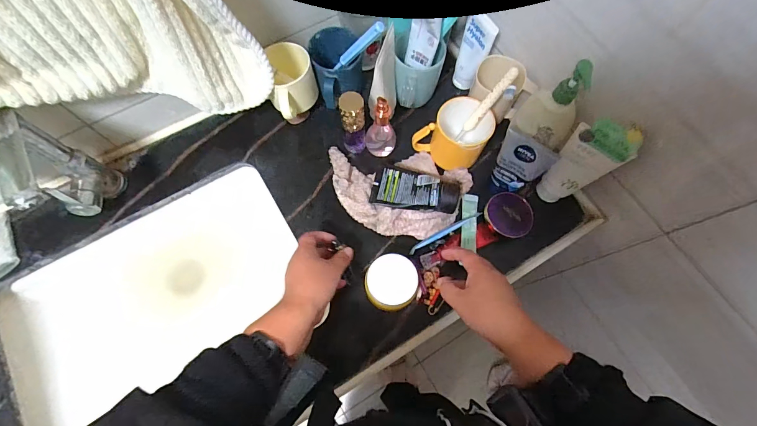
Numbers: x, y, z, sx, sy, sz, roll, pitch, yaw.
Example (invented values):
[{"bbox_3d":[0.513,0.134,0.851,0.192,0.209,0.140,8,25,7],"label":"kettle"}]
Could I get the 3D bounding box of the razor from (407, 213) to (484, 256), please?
[{"bbox_3d":[0.101,0.027,0.544,0.131,0.017,0.013,-30,74,-10],"label":"razor"}]

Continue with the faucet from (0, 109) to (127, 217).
[{"bbox_3d":[-0.413,-0.031,0.480,0.044,0.191,0.122,-23,72,-8],"label":"faucet"}]

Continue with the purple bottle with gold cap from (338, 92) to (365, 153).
[{"bbox_3d":[-0.038,-0.135,0.554,0.035,0.121,0.030,1,71,0],"label":"purple bottle with gold cap"}]

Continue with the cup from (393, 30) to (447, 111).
[{"bbox_3d":[0.066,-0.231,0.594,0.079,0.091,0.094,1,71,0],"label":"cup"}]

